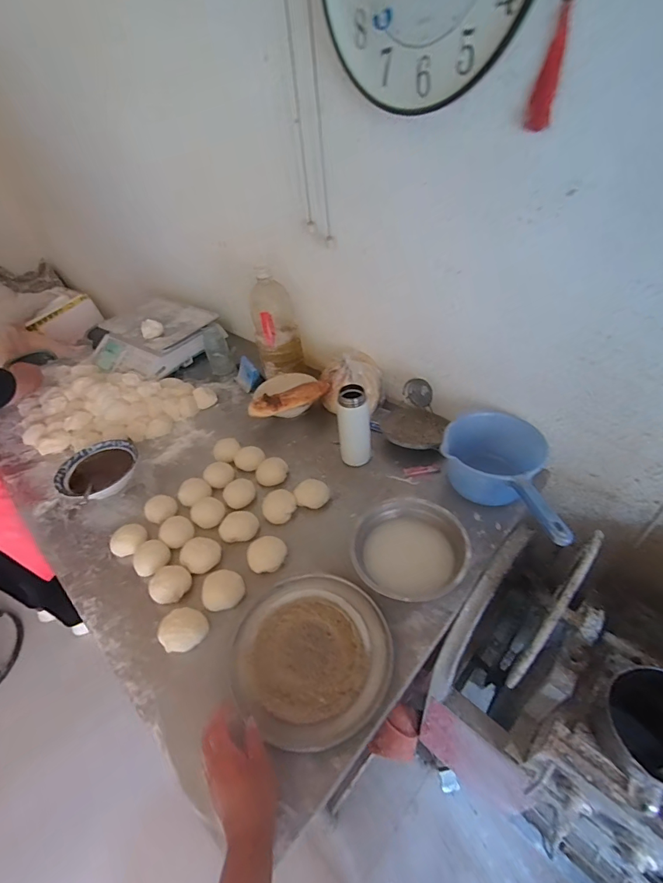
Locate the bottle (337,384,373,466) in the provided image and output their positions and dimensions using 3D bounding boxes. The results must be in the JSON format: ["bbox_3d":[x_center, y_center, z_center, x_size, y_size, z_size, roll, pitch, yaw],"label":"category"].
[{"bbox_3d":[0.051,-0.031,0.866,0.068,0.176,0.066,-1,42,6],"label":"bottle"}]

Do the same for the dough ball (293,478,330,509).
[{"bbox_3d":[-0.041,0.110,0.842,0.071,0.029,0.063,-11,42,-5],"label":"dough ball"}]

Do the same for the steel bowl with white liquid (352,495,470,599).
[{"bbox_3d":[0.134,0.187,0.702,0.193,0.059,0.174,3,43,11],"label":"steel bowl with white liquid"}]

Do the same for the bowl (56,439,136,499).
[{"bbox_3d":[-0.539,0.071,0.938,0.163,0.048,0.179,11,45,18],"label":"bowl"}]

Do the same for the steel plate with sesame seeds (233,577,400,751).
[{"bbox_3d":[-0.030,0.310,0.600,0.226,0.015,0.230,-4,42,3],"label":"steel plate with sesame seeds"}]

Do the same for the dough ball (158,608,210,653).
[{"bbox_3d":[-0.235,0.301,0.640,0.068,0.035,0.062,-4,42,3],"label":"dough ball"}]

